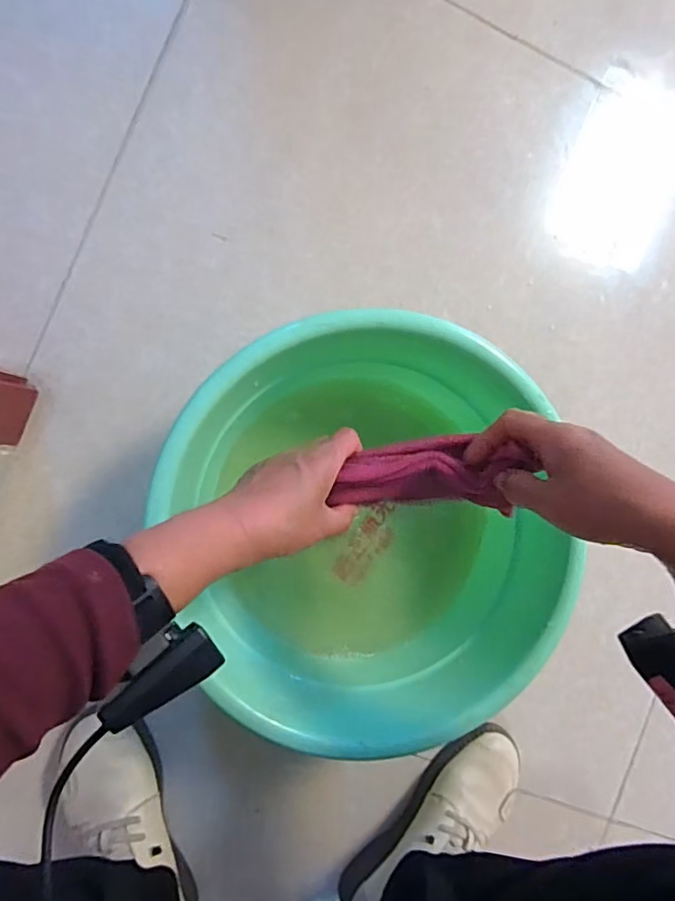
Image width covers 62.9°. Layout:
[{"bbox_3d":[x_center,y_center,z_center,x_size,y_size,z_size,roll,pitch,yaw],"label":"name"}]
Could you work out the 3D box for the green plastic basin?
[{"bbox_3d":[0.023,0.064,0.535,0.319,0.157,0.350,0,91,-9],"label":"green plastic basin"}]

